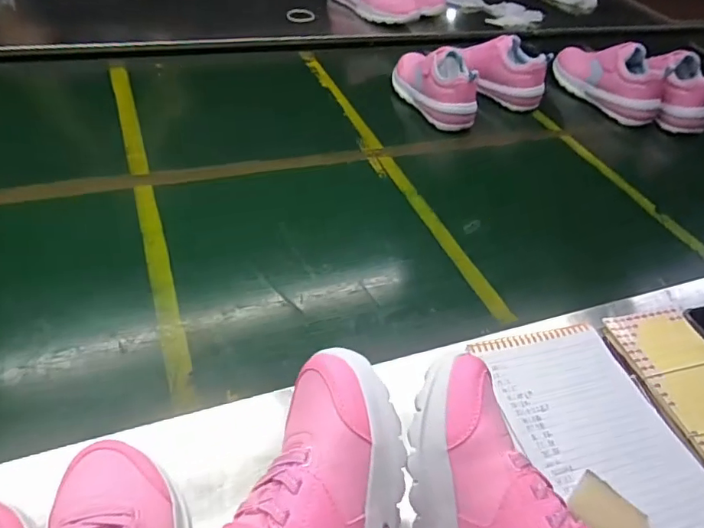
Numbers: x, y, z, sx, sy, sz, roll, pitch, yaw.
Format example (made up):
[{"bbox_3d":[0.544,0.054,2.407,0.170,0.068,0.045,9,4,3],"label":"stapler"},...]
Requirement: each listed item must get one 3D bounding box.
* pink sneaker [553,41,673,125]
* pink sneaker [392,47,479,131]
[{"bbox_3d":[0.488,-0.363,0.986,0.084,0.110,0.230,-19,51,-24],"label":"pink sneaker"},{"bbox_3d":[0.144,-0.328,0.903,0.087,0.095,0.192,-11,48,-17],"label":"pink sneaker"}]

